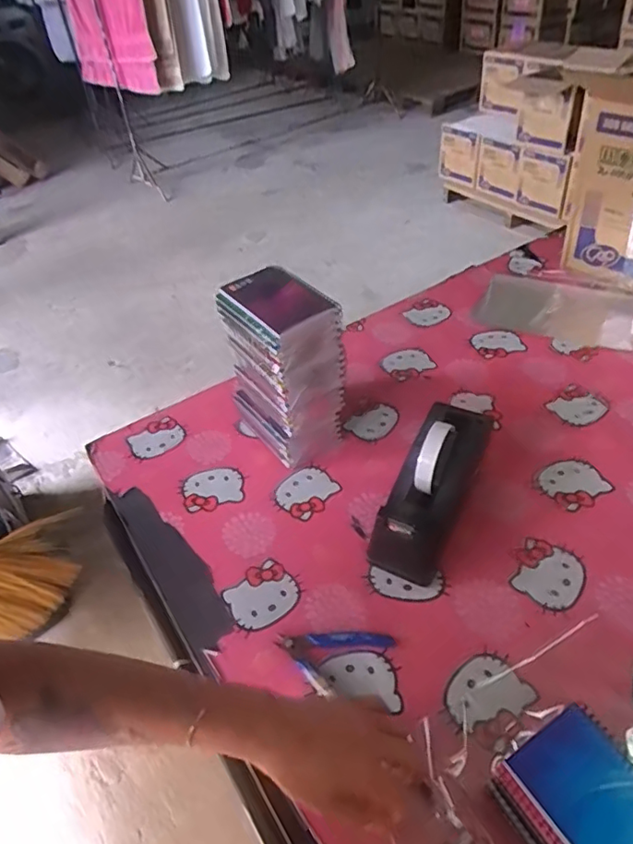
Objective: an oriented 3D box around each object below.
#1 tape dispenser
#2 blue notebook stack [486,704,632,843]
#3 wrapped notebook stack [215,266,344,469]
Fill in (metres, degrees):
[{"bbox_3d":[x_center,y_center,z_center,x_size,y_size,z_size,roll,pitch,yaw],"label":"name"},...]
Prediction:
[{"bbox_3d":[0.133,0.070,0.660,0.075,0.118,0.214,18,47,24],"label":"tape dispenser"},{"bbox_3d":[0.210,0.305,0.434,0.091,0.061,0.129,-23,45,-19],"label":"blue notebook stack"},{"bbox_3d":[-0.038,-0.059,0.736,0.102,0.228,0.133,-30,47,-25],"label":"wrapped notebook stack"}]

